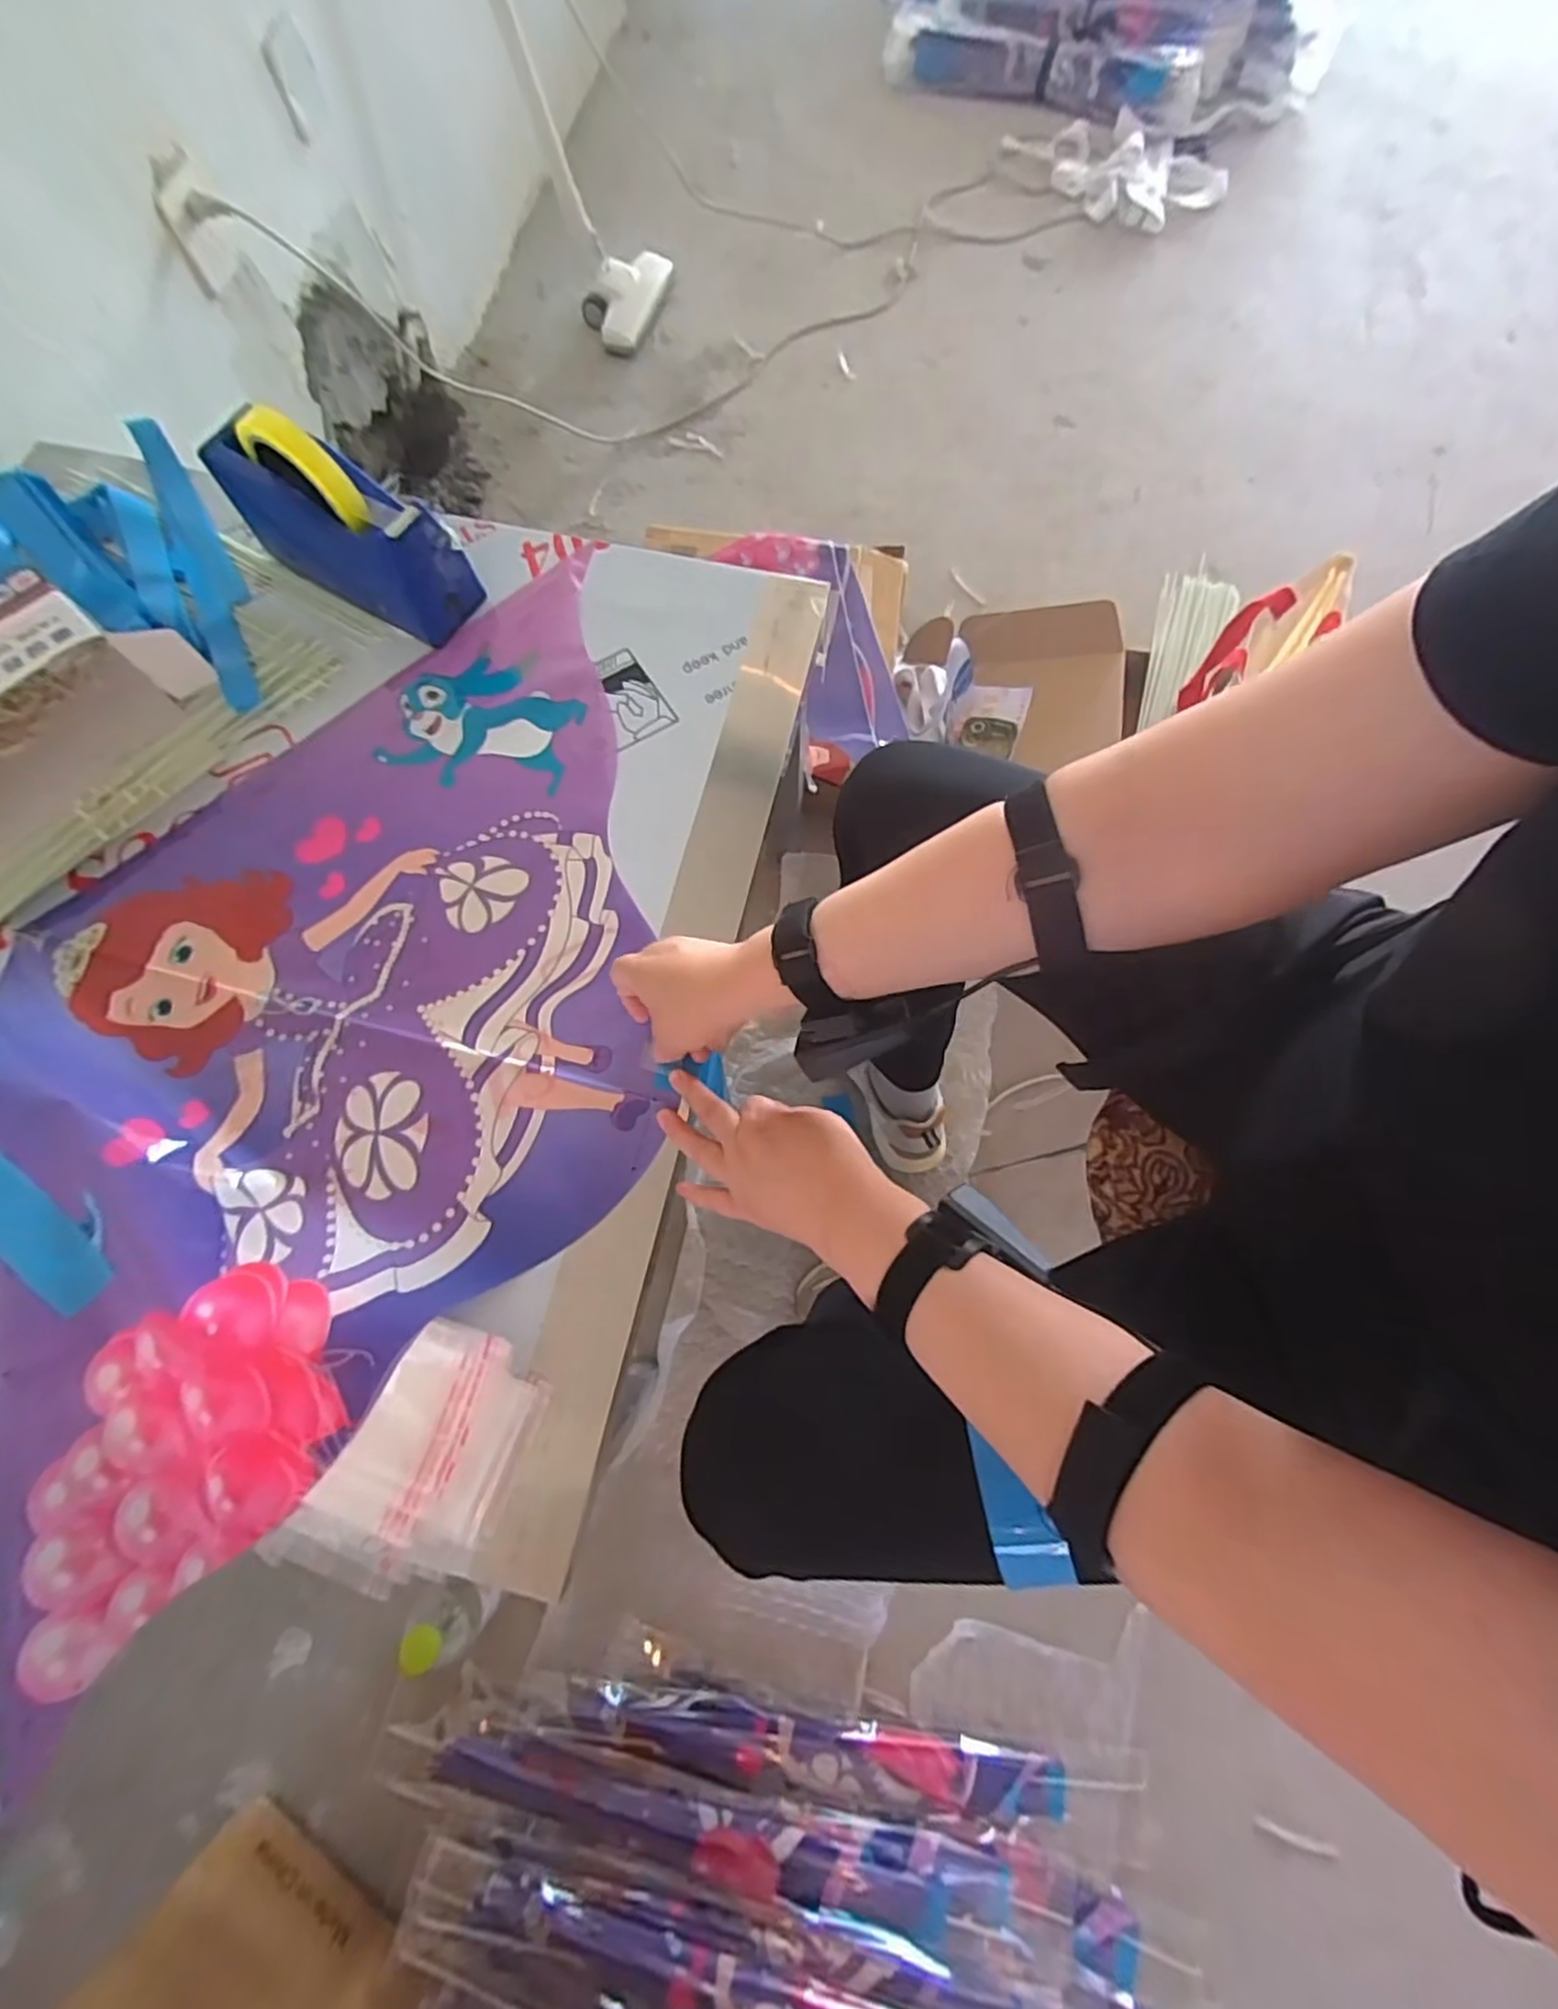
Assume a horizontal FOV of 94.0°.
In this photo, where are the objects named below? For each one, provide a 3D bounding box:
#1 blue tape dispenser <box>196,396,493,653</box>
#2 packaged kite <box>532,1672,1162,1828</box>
[{"bbox_3d":[-0.361,-0.402,0.597,0.200,0.123,0.075,33,76,10],"label":"blue tape dispenser"},{"bbox_3d":[0.046,0.765,0.744,0.628,0.018,0.065,7,73,1],"label":"packaged kite"}]

